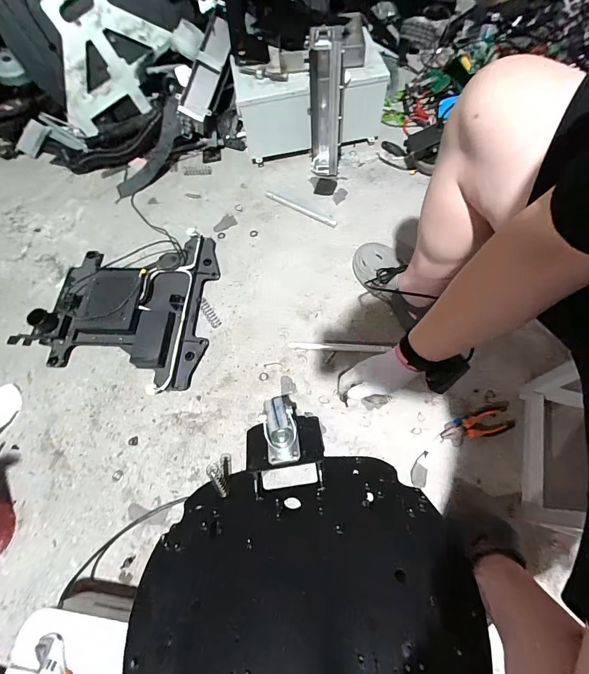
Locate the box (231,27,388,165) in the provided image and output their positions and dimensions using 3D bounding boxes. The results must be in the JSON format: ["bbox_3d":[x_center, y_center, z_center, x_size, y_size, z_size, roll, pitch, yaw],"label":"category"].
[{"bbox_3d":[0.057,-0.706,1.054,0.446,0.236,0.181,-16,64,-3],"label":"box"}]

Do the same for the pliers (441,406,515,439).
[{"bbox_3d":[0.406,0.196,0.750,0.155,0.027,0.056,-16,68,-3],"label":"pliers"}]

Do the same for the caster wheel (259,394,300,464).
[{"bbox_3d":[-0.030,0.189,0.691,0.068,0.058,0.125,-5,68,1],"label":"caster wheel"}]

